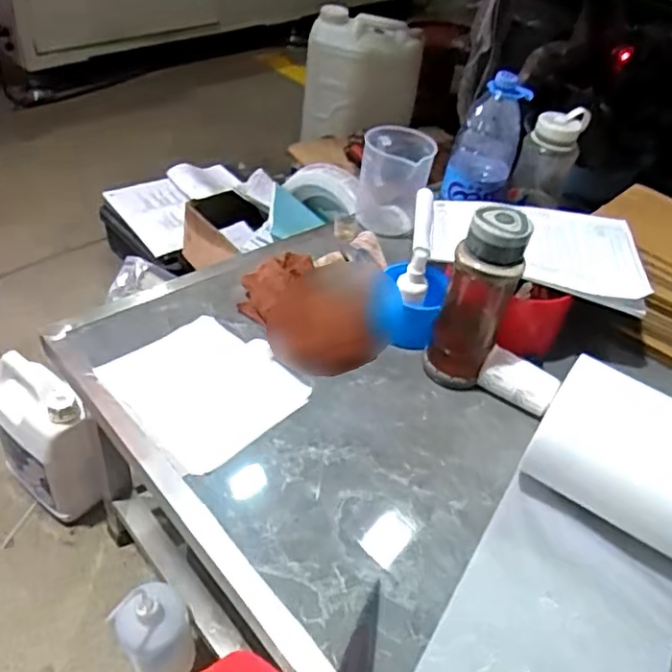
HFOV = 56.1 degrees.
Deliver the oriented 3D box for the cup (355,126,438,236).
[{"bbox_3d":[0.092,-0.246,1.018,0.109,0.144,0.115,9,43,-1],"label":"cup"}]

